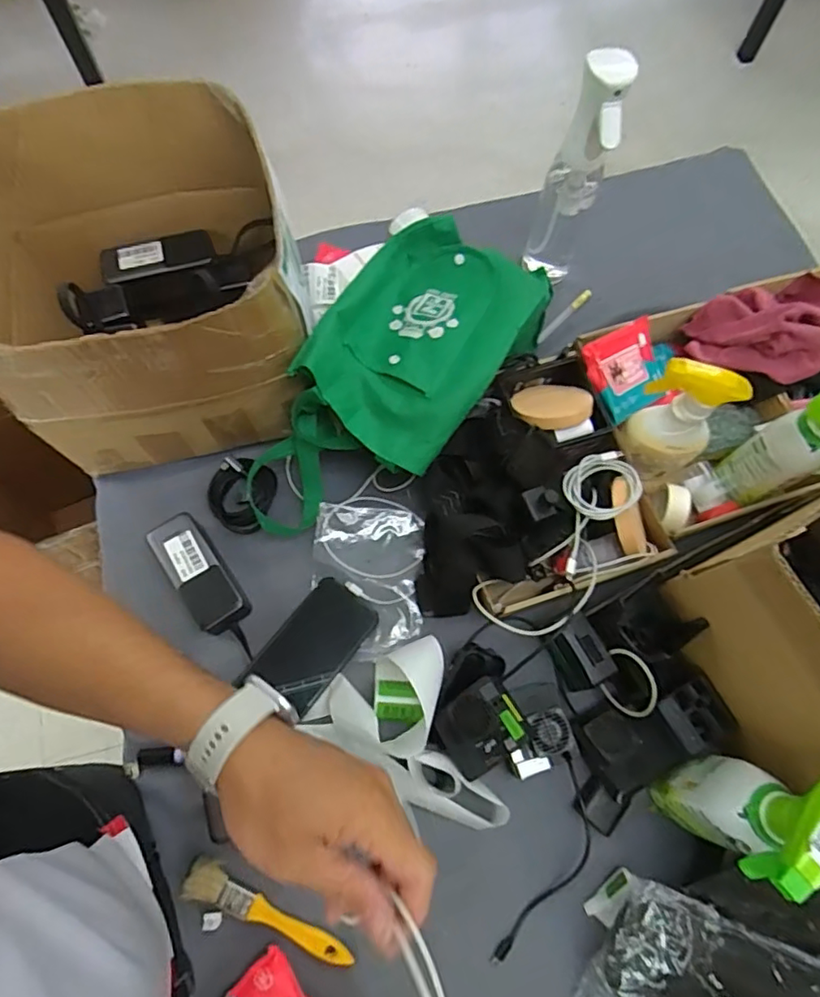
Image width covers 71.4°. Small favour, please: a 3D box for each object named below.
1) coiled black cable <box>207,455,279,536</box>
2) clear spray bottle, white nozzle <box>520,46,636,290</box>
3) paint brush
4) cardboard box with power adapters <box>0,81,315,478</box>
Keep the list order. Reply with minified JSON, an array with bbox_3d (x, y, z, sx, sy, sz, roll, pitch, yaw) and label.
[{"bbox_3d":[-0.195,-0.004,0.668,0.078,0.040,0.079,0,70,-1],"label":"coiled black cable"},{"bbox_3d":[0.199,-0.388,0.700,0.065,0.285,0.086,17,70,5],"label":"clear spray bottle, white nozzle"},{"bbox_3d":[-0.132,0.391,0.537,0.169,0.011,0.033,21,71,6],"label":"paint brush"},{"bbox_3d":[-0.270,-0.219,0.608,0.291,0.241,0.287,-13,71,-6],"label":"cardboard box with power adapters"}]

